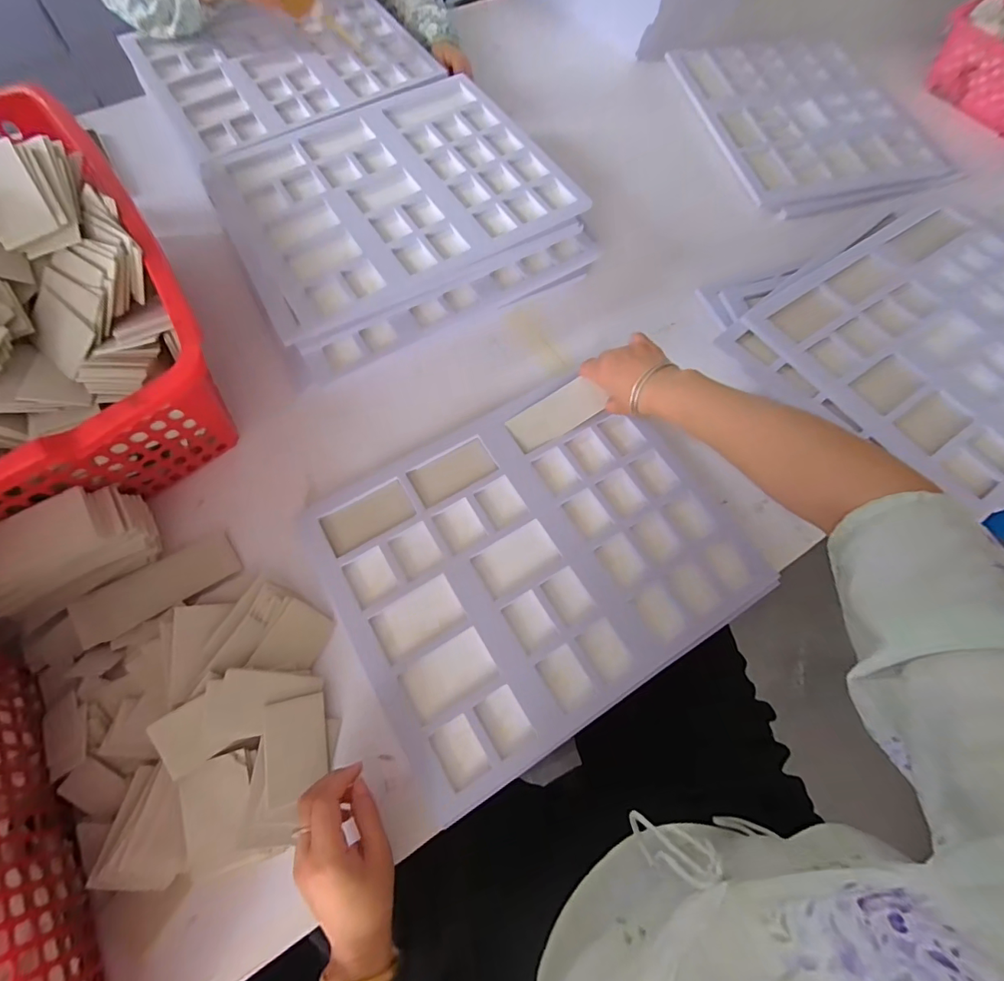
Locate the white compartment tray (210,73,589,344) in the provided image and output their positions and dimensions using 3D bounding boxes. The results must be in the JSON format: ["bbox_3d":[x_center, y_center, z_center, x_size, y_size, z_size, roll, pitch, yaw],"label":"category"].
[{"bbox_3d":[-0.158,-0.418,0.659,0.443,0.020,0.355,-30,73,-13],"label":"white compartment tray"}]

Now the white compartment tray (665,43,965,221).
[{"bbox_3d":[0.543,-0.677,0.850,0.369,0.032,0.457,-14,69,-7],"label":"white compartment tray"}]

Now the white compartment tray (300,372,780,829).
[{"bbox_3d":[0.039,0.066,0.529,0.423,0.025,0.343,-29,73,-13],"label":"white compartment tray"}]

